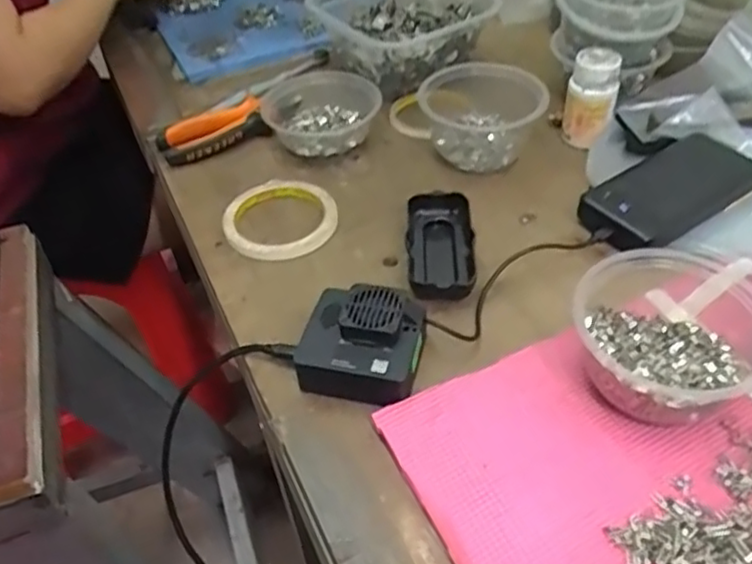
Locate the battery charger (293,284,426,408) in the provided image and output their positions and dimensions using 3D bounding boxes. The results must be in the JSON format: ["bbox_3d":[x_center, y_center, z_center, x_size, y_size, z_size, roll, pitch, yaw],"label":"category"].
[{"bbox_3d":[-0.012,0.042,0.464,0.083,0.044,0.069,6,47,13],"label":"battery charger"}]

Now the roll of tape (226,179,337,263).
[{"bbox_3d":[-0.084,-0.057,0.591,0.094,0.019,0.091,-3,46,4],"label":"roll of tape"}]

